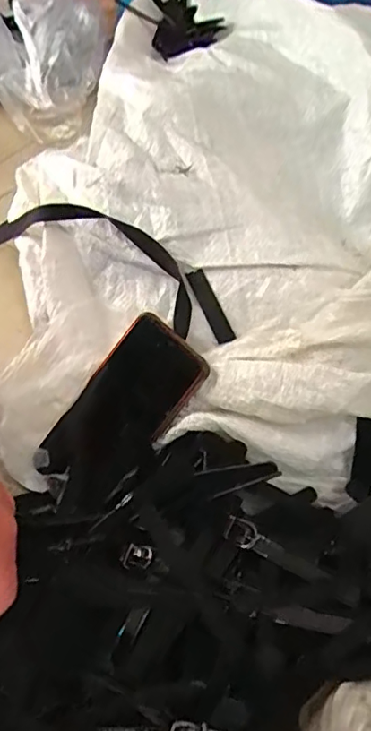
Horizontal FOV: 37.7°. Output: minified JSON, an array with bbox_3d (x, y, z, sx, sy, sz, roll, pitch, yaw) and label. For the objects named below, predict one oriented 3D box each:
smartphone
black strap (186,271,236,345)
[{"bbox_3d":[-0.053,0.035,0.432,0.149,0.017,0.088,-52,52,9],"label":"smartphone"},{"bbox_3d":[0.019,-0.047,0.432,0.015,0.004,0.066,-32,74,22],"label":"black strap"}]

